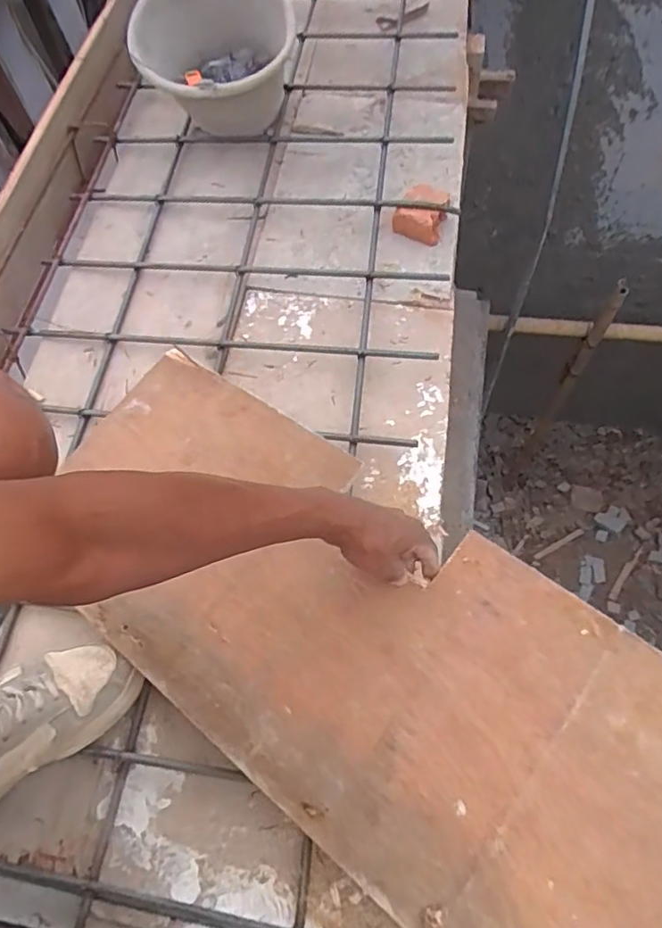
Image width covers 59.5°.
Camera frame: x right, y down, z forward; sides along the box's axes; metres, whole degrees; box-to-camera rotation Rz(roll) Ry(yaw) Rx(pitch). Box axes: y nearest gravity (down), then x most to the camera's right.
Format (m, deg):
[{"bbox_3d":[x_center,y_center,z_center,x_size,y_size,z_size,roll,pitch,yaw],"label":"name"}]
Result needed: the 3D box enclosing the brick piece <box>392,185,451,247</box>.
[{"bbox_3d":[0.143,-0.395,0.920,0.078,0.056,0.066,22,66,14],"label":"brick piece"}]

